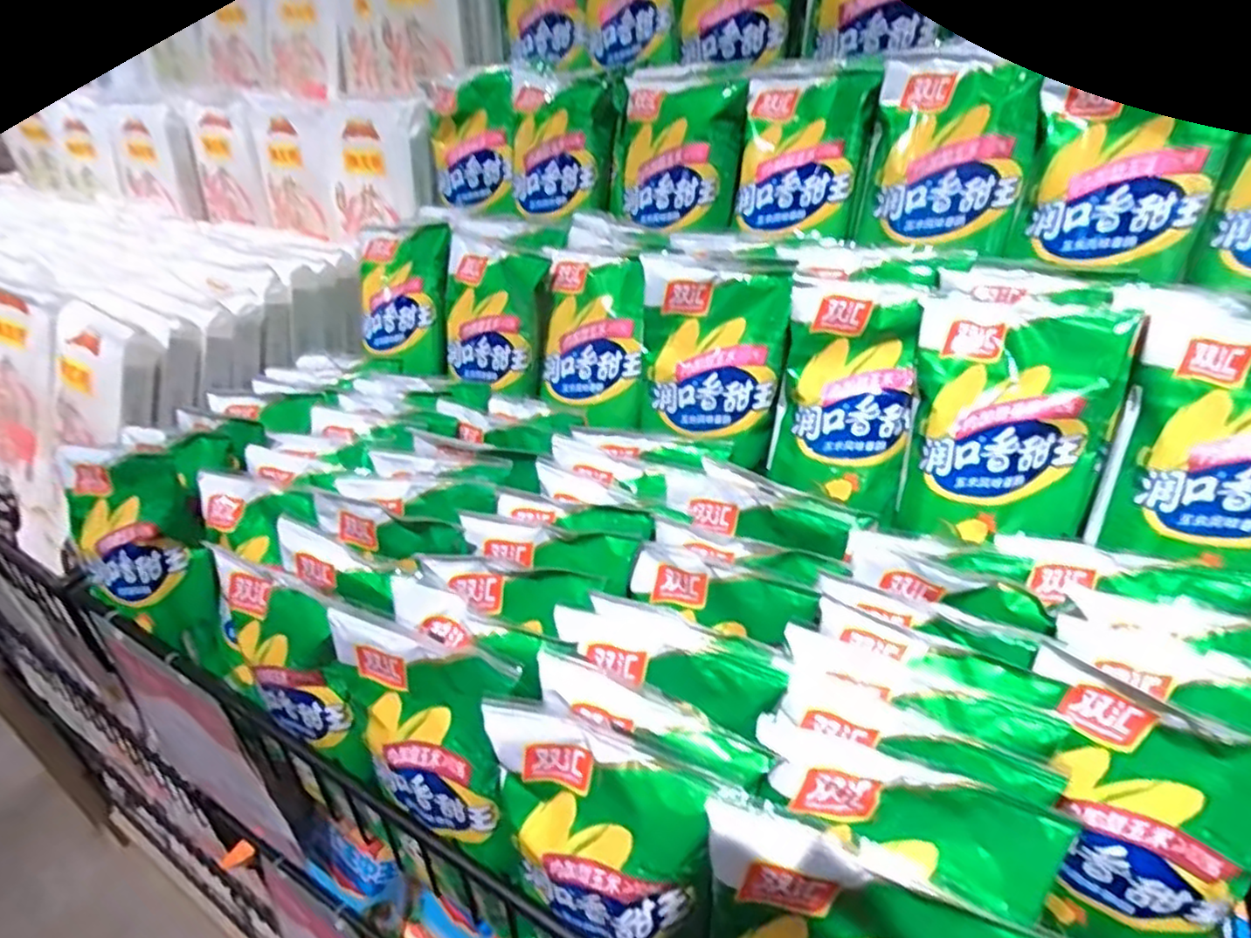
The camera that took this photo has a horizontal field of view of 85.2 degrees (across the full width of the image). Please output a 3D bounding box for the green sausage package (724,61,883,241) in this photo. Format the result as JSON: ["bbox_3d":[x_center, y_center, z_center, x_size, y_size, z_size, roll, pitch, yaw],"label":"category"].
[{"bbox_3d":[0.129,-0.225,0.488,0.092,0.112,0.030,16,10,27],"label":"green sausage package"}]

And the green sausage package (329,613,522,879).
[{"bbox_3d":[-0.101,0.127,0.332,0.111,0.111,0.033,16,37,25],"label":"green sausage package"}]

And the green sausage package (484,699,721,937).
[{"bbox_3d":[-0.012,0.159,0.288,0.097,0.114,0.031,15,37,24],"label":"green sausage package"}]

